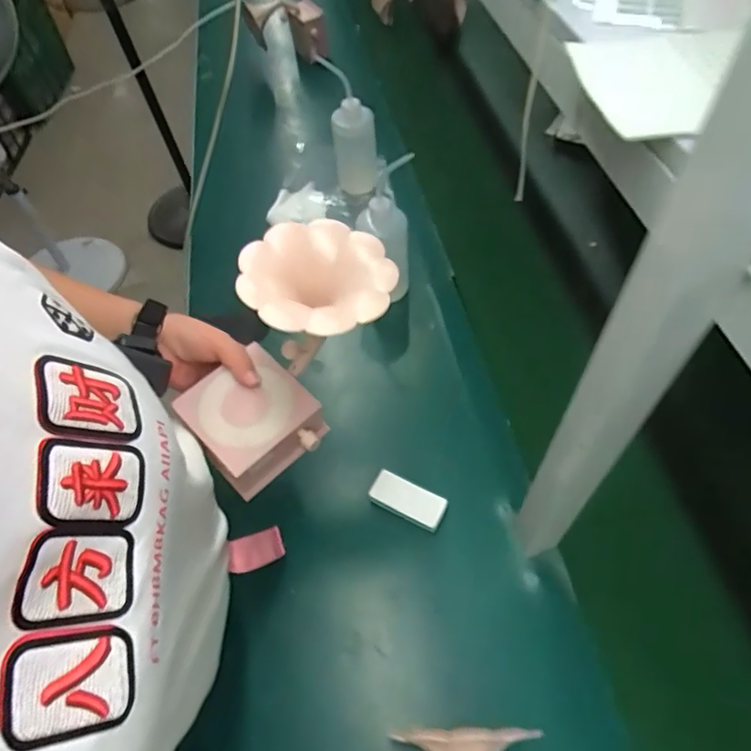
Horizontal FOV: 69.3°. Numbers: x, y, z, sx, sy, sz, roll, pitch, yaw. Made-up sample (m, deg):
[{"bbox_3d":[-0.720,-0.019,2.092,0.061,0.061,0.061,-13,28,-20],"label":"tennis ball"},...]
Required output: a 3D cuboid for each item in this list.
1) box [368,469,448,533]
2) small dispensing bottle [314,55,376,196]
[{"bbox_3d":[0.039,0.153,0.667,0.091,0.019,0.042,22,57,19],"label":"box"},{"bbox_3d":[-0.039,-0.414,0.974,0.074,0.171,0.074,-7,52,-2],"label":"small dispensing bottle"}]

